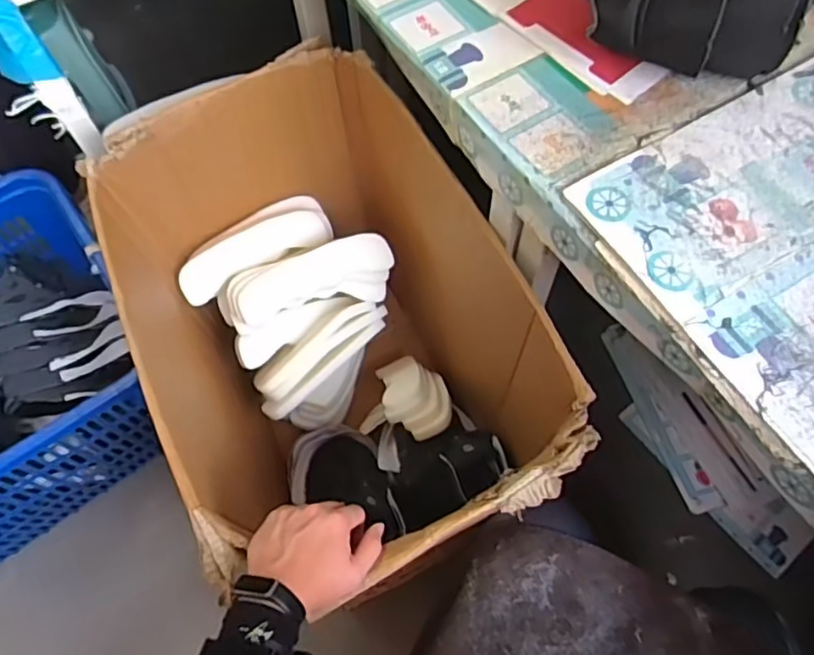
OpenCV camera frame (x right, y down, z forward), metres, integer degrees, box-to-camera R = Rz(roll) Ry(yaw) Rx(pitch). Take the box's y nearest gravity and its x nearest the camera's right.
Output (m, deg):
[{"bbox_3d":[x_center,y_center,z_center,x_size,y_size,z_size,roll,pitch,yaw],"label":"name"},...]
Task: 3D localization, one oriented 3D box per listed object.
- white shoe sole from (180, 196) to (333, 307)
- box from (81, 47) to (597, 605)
[{"bbox_3d":[-0.265,-0.142,1.067,0.278,0.046,0.091,-31,67,-13],"label":"white shoe sole"},{"bbox_3d":[-0.111,0.055,1.006,0.438,0.581,0.699,-25,66,-10],"label":"box"}]

